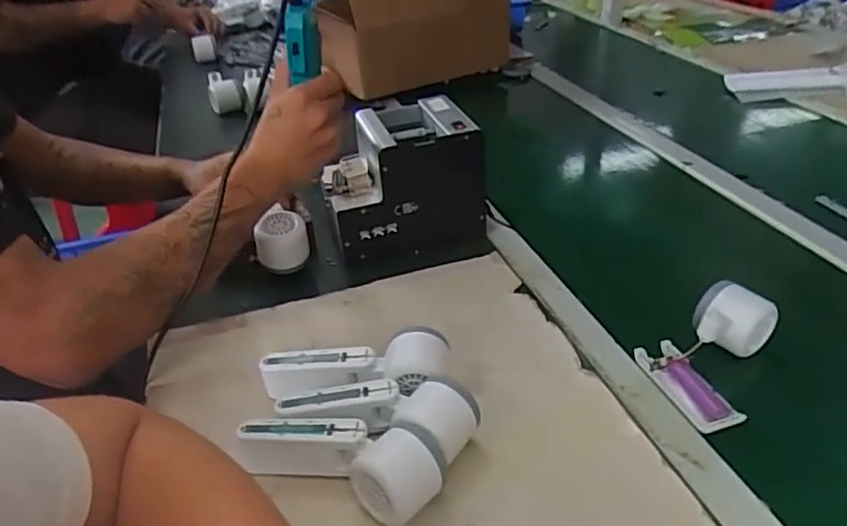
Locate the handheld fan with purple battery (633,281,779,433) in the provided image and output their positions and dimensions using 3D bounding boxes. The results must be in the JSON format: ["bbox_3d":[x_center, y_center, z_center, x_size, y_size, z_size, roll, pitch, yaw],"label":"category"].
[{"bbox_3d":[0.273,0.079,0.558,0.123,0.060,0.111,-14,35,-16],"label":"handheld fan with purple battery"}]

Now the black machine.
[{"bbox_3d":[-0.029,-0.102,0.766,0.183,0.155,0.119,-11,35,-12],"label":"black machine"}]

